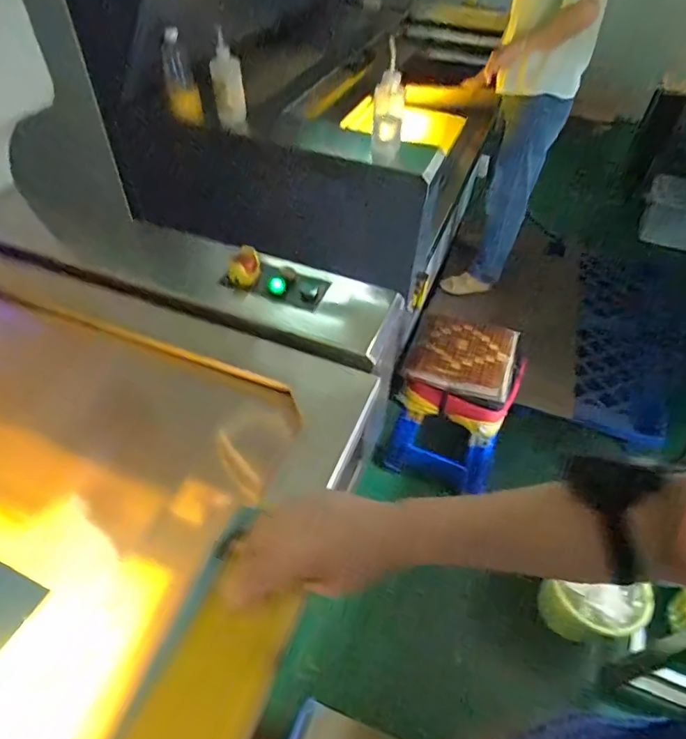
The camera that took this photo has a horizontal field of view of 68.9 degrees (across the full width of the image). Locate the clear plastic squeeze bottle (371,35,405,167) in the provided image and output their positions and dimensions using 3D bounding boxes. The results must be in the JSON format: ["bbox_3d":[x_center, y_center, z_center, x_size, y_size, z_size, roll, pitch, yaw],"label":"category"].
[{"bbox_3d":[0.101,-0.576,1.131,0.076,0.225,0.072,5,47,3],"label":"clear plastic squeeze bottle"}]

